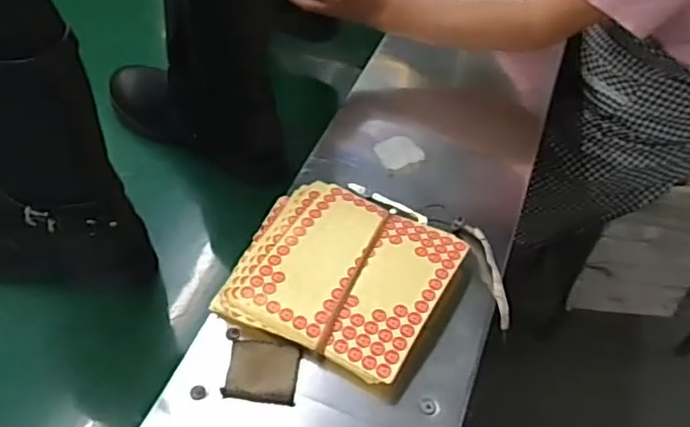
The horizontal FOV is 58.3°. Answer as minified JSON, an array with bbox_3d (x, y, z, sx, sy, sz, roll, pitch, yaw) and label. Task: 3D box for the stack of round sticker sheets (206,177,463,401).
[{"bbox_3d":[-0.002,0.054,0.588,0.196,0.024,0.182,24,53,16],"label":"stack of round sticker sheets"}]

